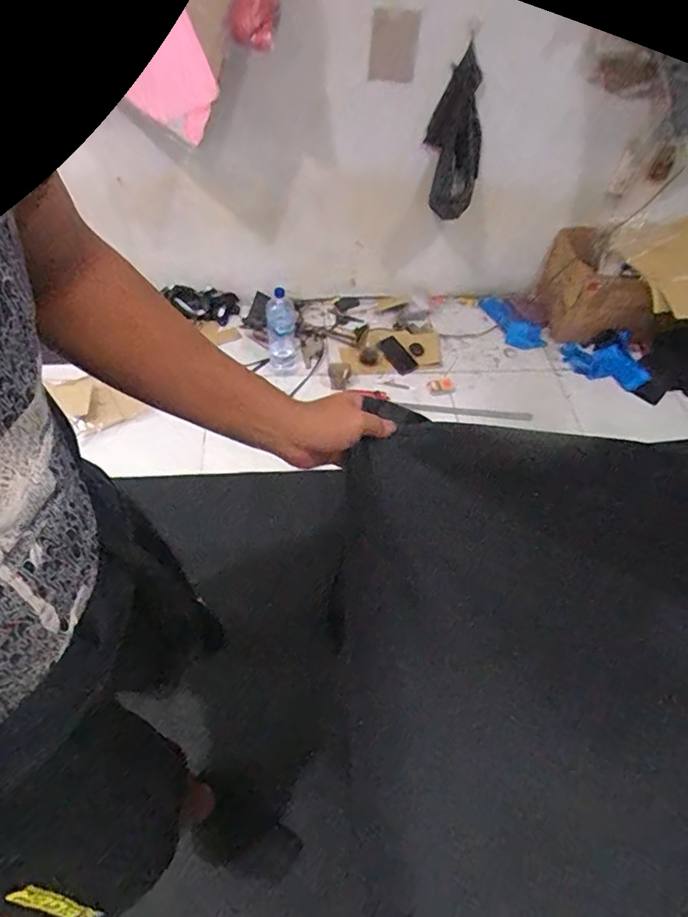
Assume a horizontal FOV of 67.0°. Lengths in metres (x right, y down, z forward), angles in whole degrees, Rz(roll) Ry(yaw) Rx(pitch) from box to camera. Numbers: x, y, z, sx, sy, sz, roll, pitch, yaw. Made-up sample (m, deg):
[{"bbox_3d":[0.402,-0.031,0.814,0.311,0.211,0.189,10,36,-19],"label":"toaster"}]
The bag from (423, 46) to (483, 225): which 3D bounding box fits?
[{"bbox_3d":[0.319,-0.896,1.488,0.185,0.409,0.054,32,57,33],"label":"bag"}]

